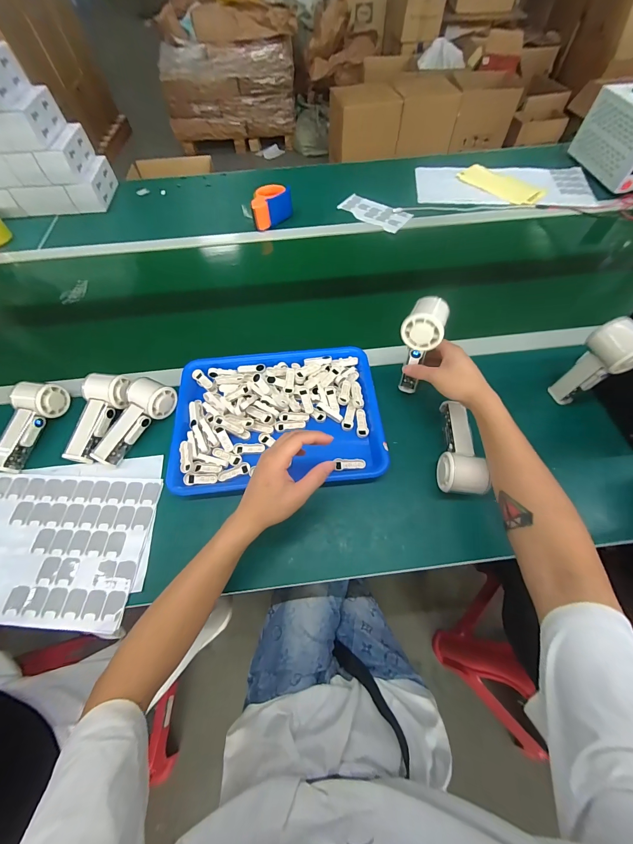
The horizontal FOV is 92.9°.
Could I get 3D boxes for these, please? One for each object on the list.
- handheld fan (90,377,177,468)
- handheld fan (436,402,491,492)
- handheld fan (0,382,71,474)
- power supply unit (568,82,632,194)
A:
[{"bbox_3d":[-0.306,-0.004,0.498,0.062,0.051,0.155,27,66,15],"label":"handheld fan"},{"bbox_3d":[0.217,0.034,0.462,0.066,0.048,0.148,3,61,2],"label":"handheld fan"},{"bbox_3d":[-0.482,0.002,0.495,0.061,0.052,0.153,4,62,4],"label":"handheld fan"},{"bbox_3d":[0.864,-0.789,0.826,0.122,0.144,0.270,-6,61,-2],"label":"power supply unit"}]

